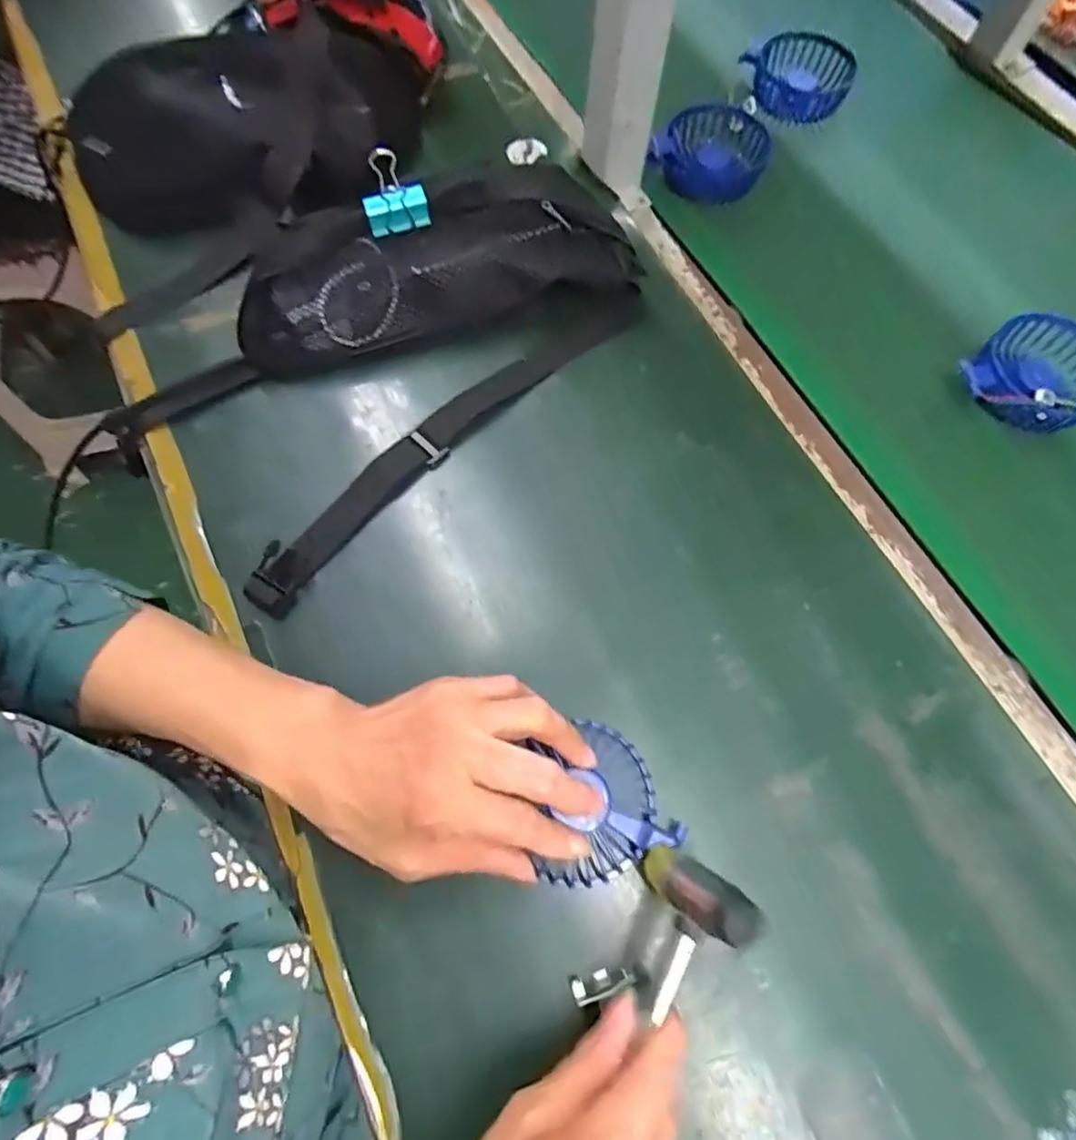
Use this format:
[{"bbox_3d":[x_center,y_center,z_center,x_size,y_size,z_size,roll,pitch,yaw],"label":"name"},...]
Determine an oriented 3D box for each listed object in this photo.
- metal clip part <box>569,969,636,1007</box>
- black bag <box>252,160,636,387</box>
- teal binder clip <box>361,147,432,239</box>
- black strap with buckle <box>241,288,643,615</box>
[{"bbox_3d":[0.033,0.209,0.308,0.031,0.023,0.009,-12,69,-6],"label":"metal clip part"},{"bbox_3d":[-0.075,-0.217,0.443,0.286,0.081,0.089,-17,70,-8],"label":"black bag"},{"bbox_3d":[-0.096,-0.256,0.414,0.042,0.044,0.031,-6,69,-3],"label":"teal binder clip"},{"bbox_3d":[-0.056,-0.102,0.433,0.040,0.015,0.355,43,74,14],"label":"black strap with buckle"}]

